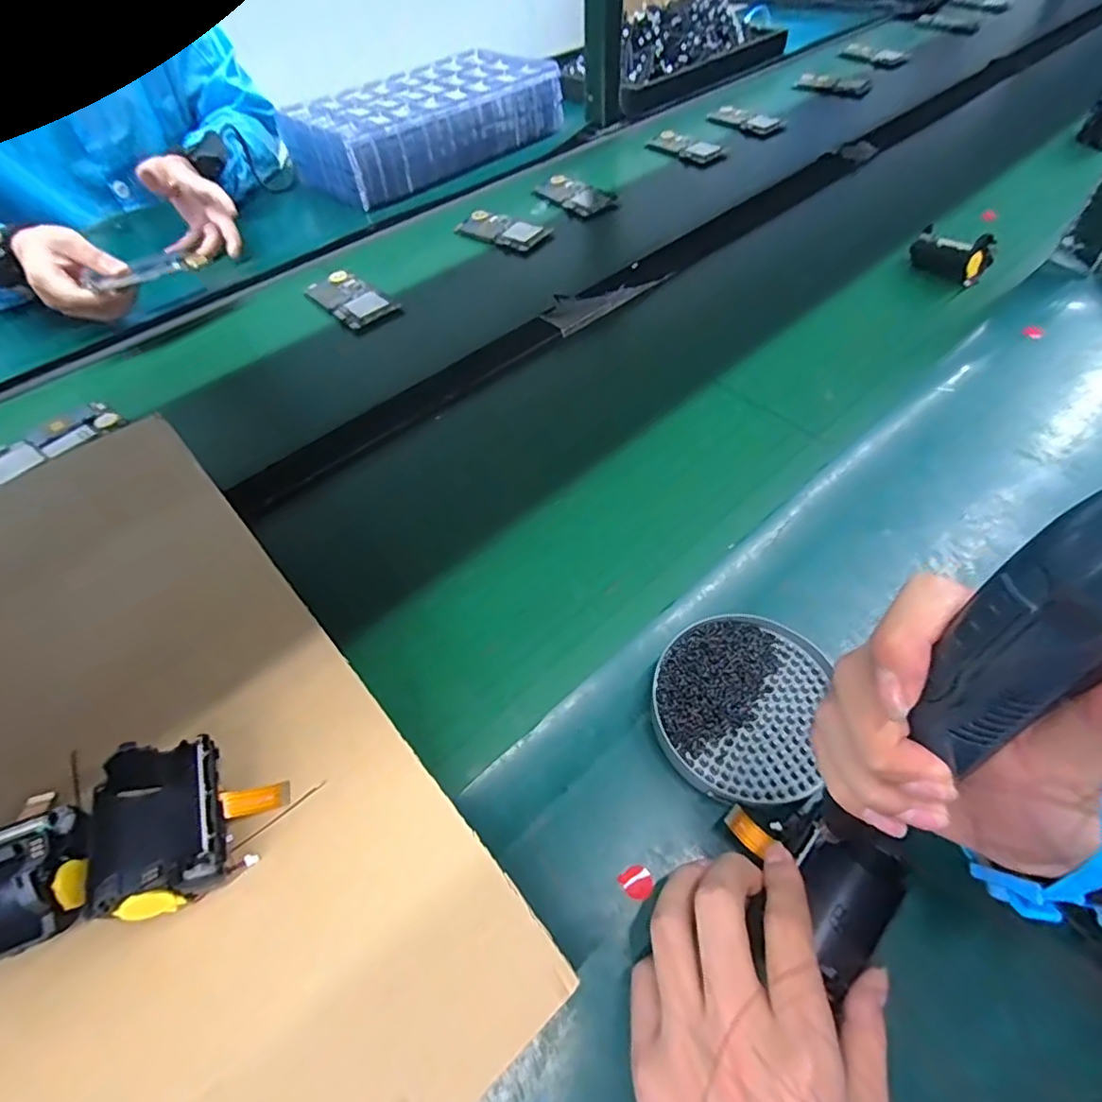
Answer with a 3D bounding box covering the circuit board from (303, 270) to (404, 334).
[{"bbox_3d":[-0.236,-0.299,0.687,0.066,0.009,0.120,-38,61,-23],"label":"circuit board"}]

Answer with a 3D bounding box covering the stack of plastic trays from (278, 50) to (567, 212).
[{"bbox_3d":[-0.194,-0.658,0.903,0.390,0.088,0.205,-38,61,-23],"label":"stack of plastic trays"}]

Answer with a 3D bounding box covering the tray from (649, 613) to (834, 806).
[{"bbox_3d":[0.112,0.093,0.359,0.097,0.020,0.111,11,55,10],"label":"tray"}]

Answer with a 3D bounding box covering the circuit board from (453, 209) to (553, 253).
[{"bbox_3d":[-0.067,-0.423,0.771,0.120,0.010,0.067,28,60,21],"label":"circuit board"}]

